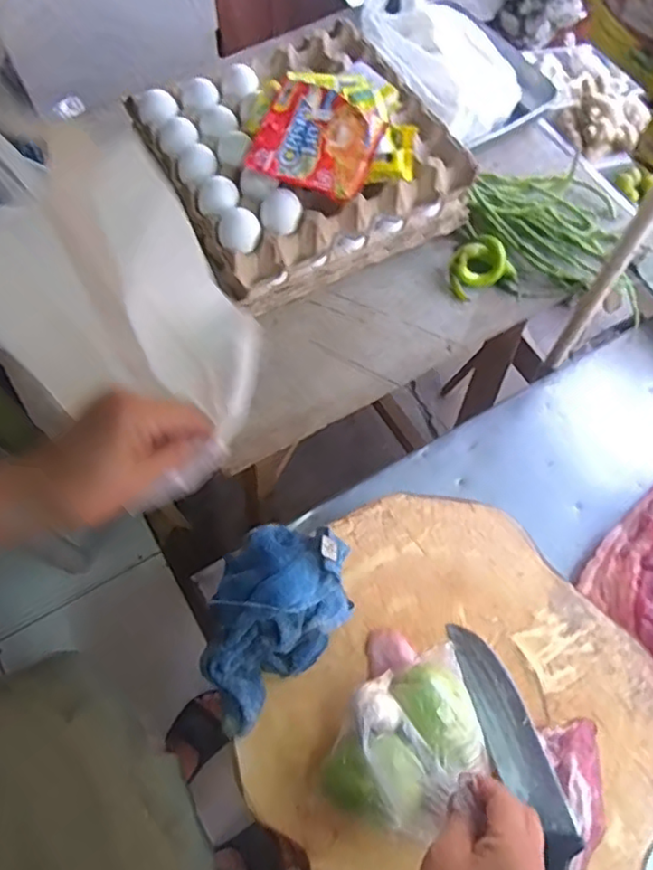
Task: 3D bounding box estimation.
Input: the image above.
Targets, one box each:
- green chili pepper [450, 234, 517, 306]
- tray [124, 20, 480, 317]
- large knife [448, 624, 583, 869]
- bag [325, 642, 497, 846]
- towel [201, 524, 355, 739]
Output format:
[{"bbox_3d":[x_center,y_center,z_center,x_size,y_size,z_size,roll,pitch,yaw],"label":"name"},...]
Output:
[{"bbox_3d":[0.178,-0.200,0.734,0.077,0.032,0.067,-22,69,-9],"label":"green chili pepper"},{"bbox_3d":[-0.030,-0.324,0.706,0.296,0.116,0.277,-28,69,-11],"label":"tray"},{"bbox_3d":[0.186,0.323,0.556,0.049,0.041,0.309,-14,68,-6],"label":"large knife"},{"bbox_3d":[0.072,0.260,0.540,0.162,0.100,0.107,-41,72,-15],"label":"bag"},{"bbox_3d":[-0.056,0.168,0.602,0.189,0.057,0.127,-42,73,-16],"label":"towel"}]

